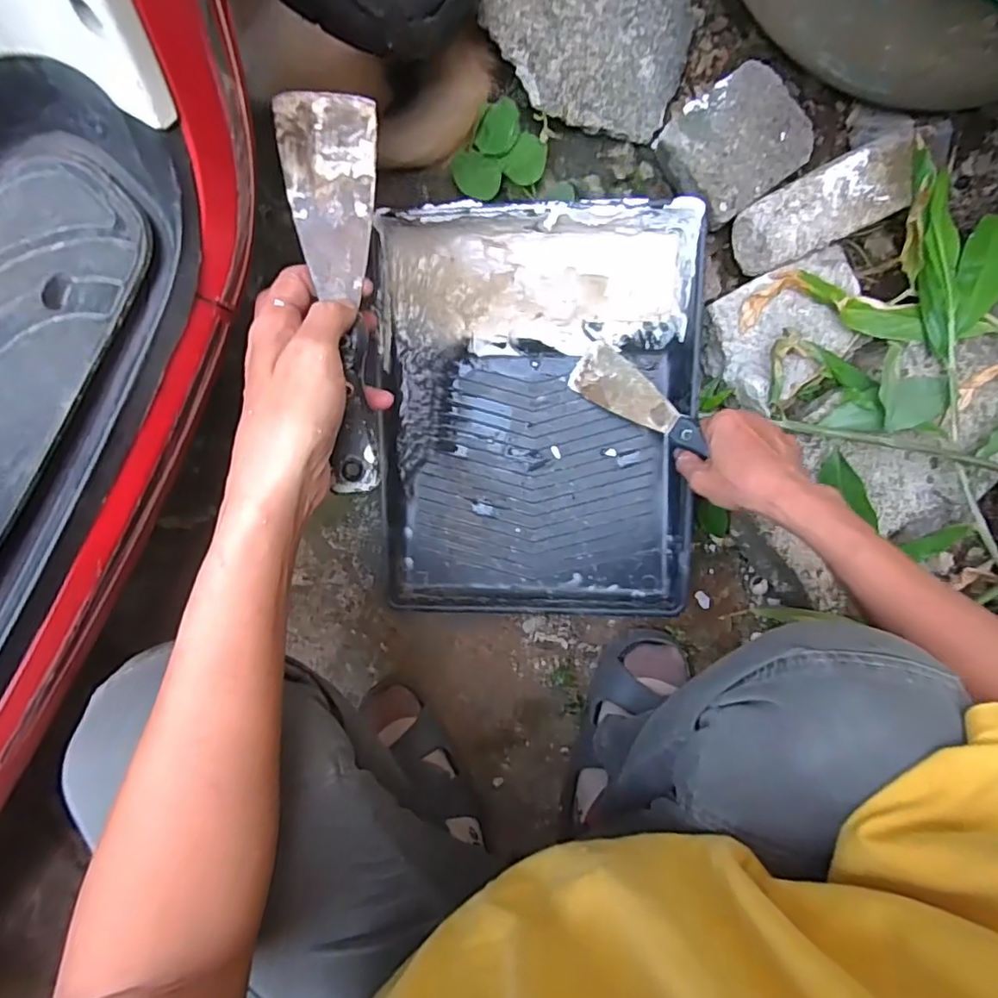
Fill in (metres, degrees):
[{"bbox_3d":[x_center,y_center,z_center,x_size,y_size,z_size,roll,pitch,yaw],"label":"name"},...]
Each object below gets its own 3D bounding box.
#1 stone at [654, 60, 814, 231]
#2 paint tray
[{"bbox_3d":[0.225,-0.337,0.541,0.120,0.046,0.105,-37,97,0],"label":"stone"},{"bbox_3d":[0.031,-0.071,0.510,0.268,0.077,0.346,-1,96,-4],"label":"paint tray"}]

